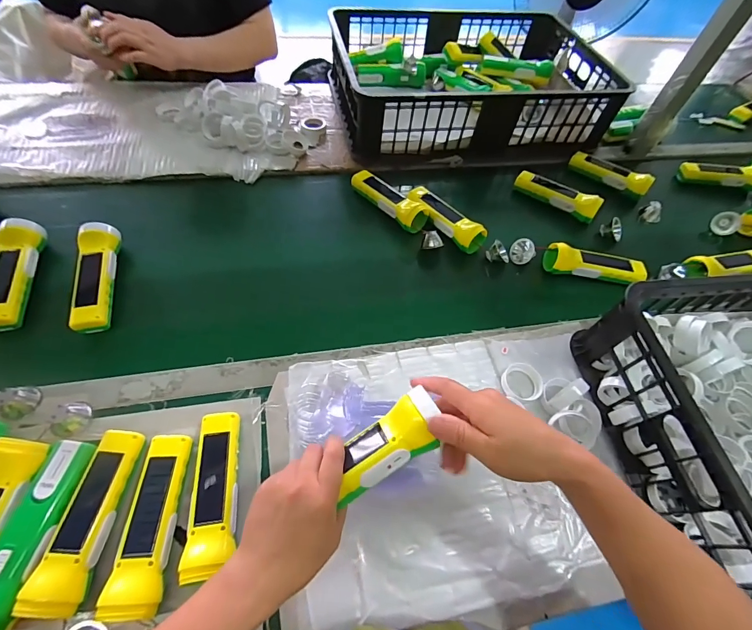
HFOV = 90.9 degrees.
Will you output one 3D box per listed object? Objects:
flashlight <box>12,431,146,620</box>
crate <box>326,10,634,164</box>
[{"bbox_3d":[-0.287,0.203,0.375,0.045,0.038,0.159,6,56,-3],"label":"flashlight"},{"bbox_3d":[0.210,-0.555,0.876,0.596,0.130,0.435,-6,58,-10],"label":"crate"}]

